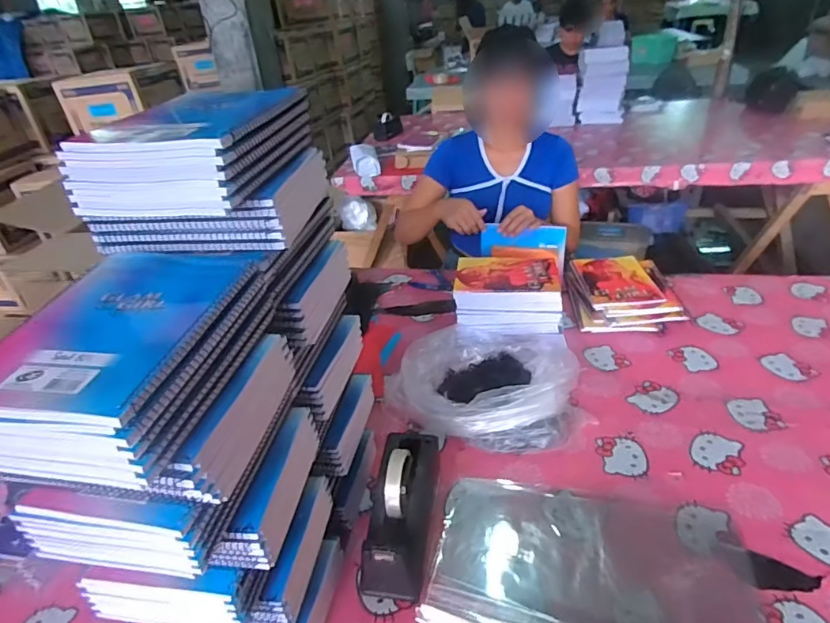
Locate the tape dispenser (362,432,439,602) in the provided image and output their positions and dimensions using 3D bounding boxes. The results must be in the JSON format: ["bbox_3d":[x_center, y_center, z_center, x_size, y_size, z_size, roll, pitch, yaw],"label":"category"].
[{"bbox_3d":[-0.018,0.260,0.690,0.078,0.115,0.200,2,33,11],"label":"tape dispenser"}]

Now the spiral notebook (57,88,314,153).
[{"bbox_3d":[-0.213,-0.188,0.492,0.163,0.014,0.193,1,33,9],"label":"spiral notebook"}]

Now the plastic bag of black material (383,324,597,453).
[{"bbox_3d":[0.116,0.113,0.902,0.334,0.112,0.246,1,33,10],"label":"plastic bag of black material"}]

